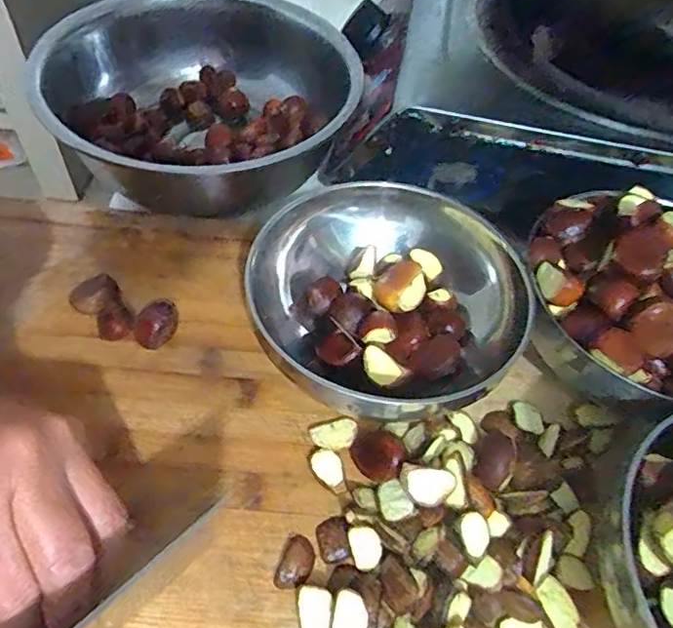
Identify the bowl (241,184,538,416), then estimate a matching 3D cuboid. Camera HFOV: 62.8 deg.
[{"bbox_3d":[0.031,-0.007,0.323,0.137,0.064,0.141,-21,59,-18],"label":"bowl"}]

